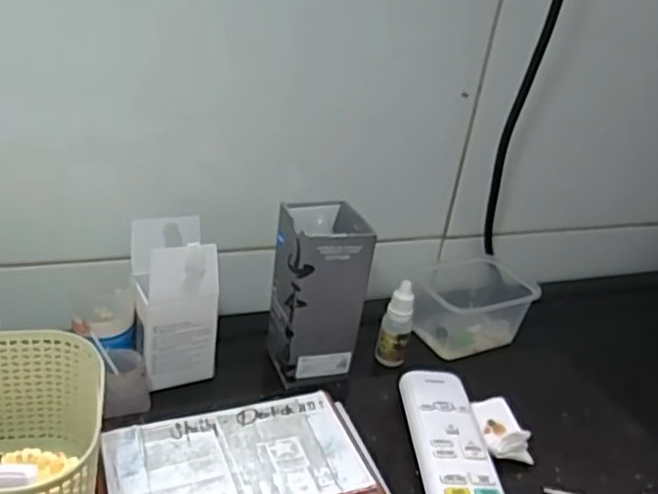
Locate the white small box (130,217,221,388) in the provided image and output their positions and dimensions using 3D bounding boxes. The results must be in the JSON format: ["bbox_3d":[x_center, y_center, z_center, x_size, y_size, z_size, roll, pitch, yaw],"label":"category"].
[{"bbox_3d":[-0.115,0.040,0.486,0.053,0.109,0.053,-6,29,-26],"label":"white small box"}]

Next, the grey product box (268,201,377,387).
[{"bbox_3d":[-0.009,0.034,0.501,0.062,0.127,0.057,-4,29,-24],"label":"grey product box"}]

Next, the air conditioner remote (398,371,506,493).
[{"bbox_3d":[0.080,0.143,0.413,0.045,0.024,0.175,4,26,-7],"label":"air conditioner remote"}]

